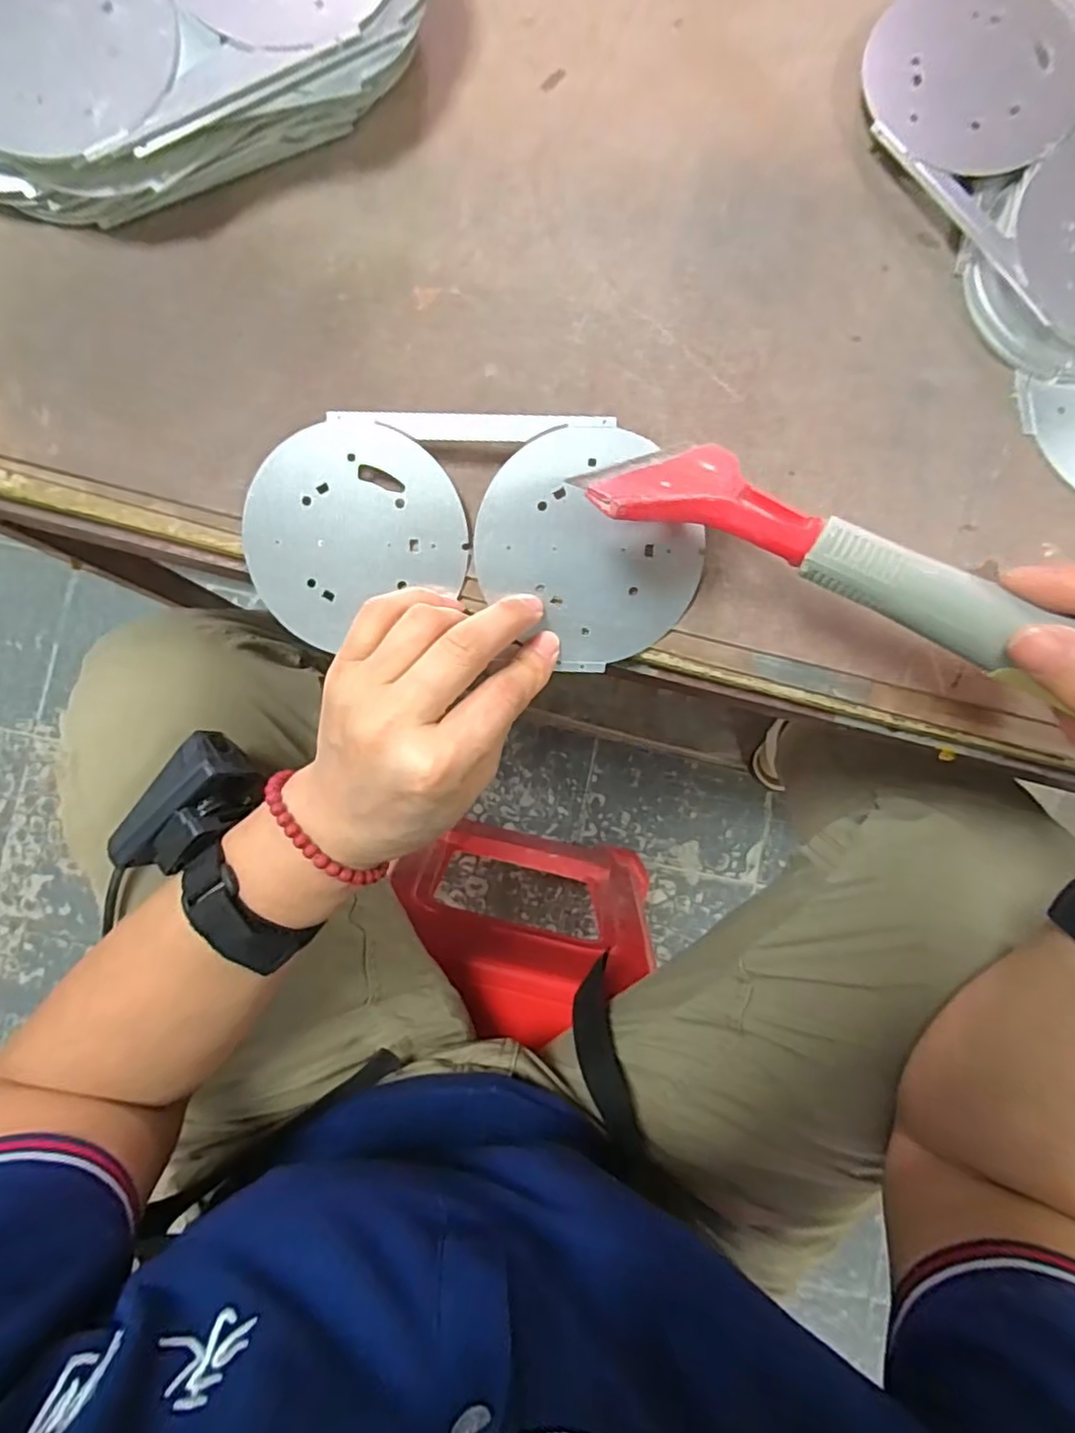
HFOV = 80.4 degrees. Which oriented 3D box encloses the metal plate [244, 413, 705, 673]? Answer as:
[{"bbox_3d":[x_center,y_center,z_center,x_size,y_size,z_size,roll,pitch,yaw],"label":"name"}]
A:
[{"bbox_3d":[-0.027,-0.075,0.269,0.186,0.004,0.097,5,104,1],"label":"metal plate"}]

